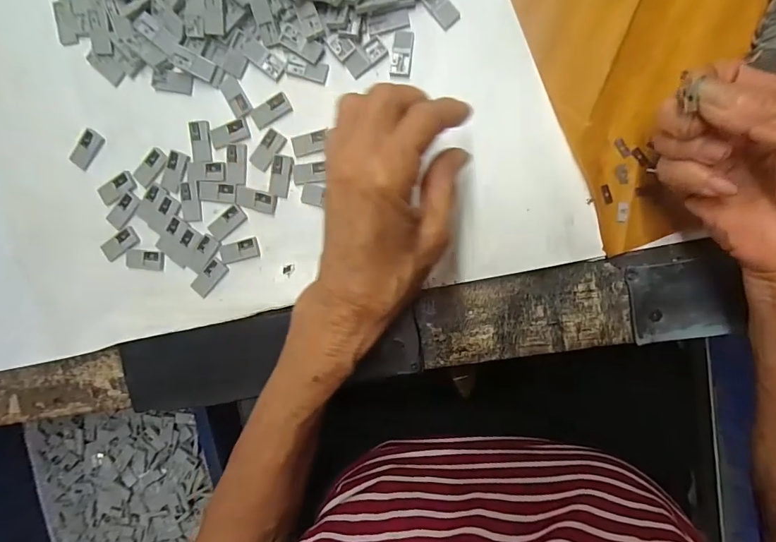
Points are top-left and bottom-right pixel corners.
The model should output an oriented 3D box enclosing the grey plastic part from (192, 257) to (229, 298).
[{"bbox_3d":[-0.128,0.005,0.299,0.014,0.005,0.028,41,97,2],"label":"grey plastic part"}]

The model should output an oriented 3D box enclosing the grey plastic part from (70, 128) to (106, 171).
[{"bbox_3d":[-0.222,-0.090,0.306,0.013,0.007,0.028,37,97,2],"label":"grey plastic part"}]

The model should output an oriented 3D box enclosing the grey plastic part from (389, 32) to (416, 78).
[{"bbox_3d":[0.010,-0.143,0.276,0.014,0.004,0.030,7,95,6],"label":"grey plastic part"}]

